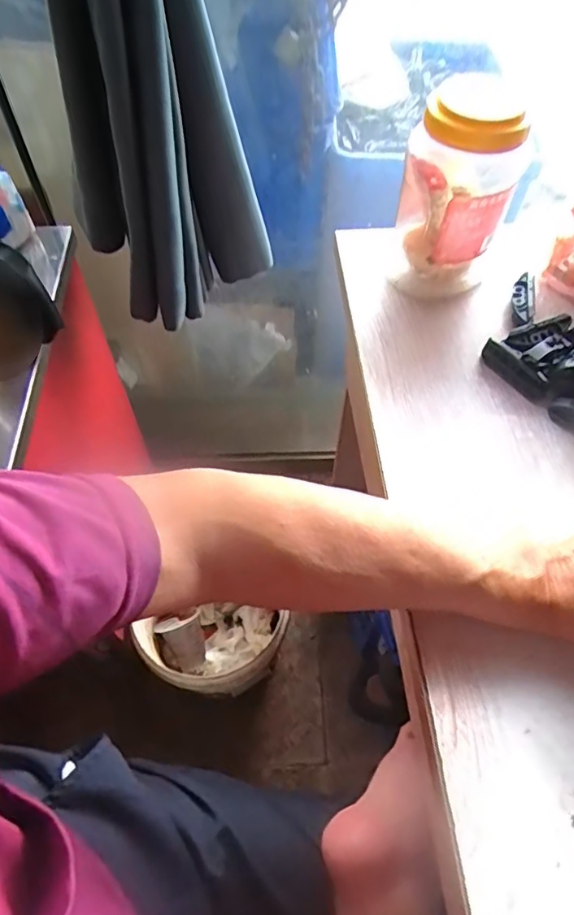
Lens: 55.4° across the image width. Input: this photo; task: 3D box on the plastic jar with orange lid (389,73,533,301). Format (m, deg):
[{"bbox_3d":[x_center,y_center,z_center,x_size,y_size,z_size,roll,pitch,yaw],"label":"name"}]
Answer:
[{"bbox_3d":[0.157,-0.244,0.503,0.094,0.162,0.104,17,58,11],"label":"plastic jar with orange lid"}]

